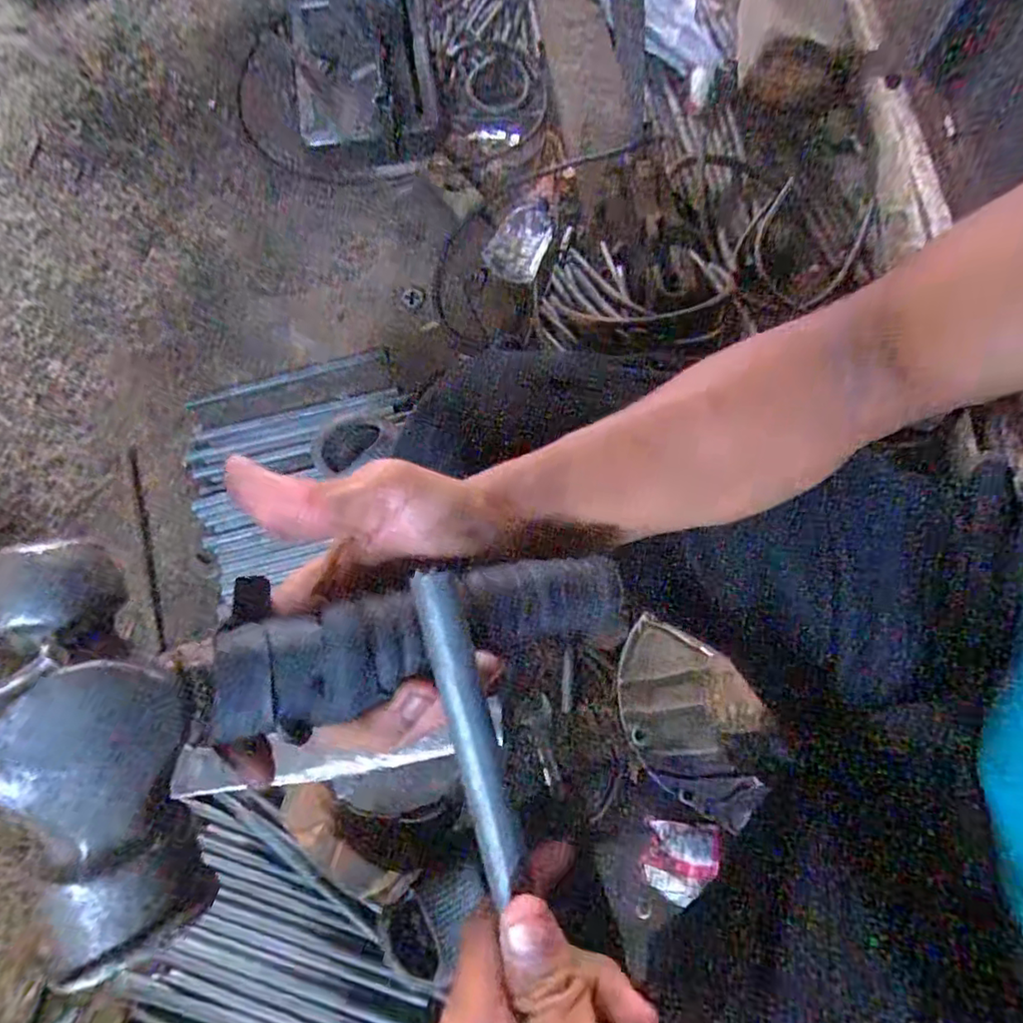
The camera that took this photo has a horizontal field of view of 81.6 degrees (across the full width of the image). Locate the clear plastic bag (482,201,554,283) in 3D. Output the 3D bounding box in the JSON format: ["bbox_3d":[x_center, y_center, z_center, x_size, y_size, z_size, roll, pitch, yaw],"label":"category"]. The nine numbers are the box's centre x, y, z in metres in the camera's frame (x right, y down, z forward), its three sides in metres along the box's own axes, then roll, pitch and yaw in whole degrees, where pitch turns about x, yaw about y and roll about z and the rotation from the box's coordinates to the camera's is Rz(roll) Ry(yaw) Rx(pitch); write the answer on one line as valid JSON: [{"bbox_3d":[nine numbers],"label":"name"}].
[{"bbox_3d":[0.018,-0.483,1.050,0.098,0.037,0.186,17,75,4],"label":"clear plastic bag"}]

